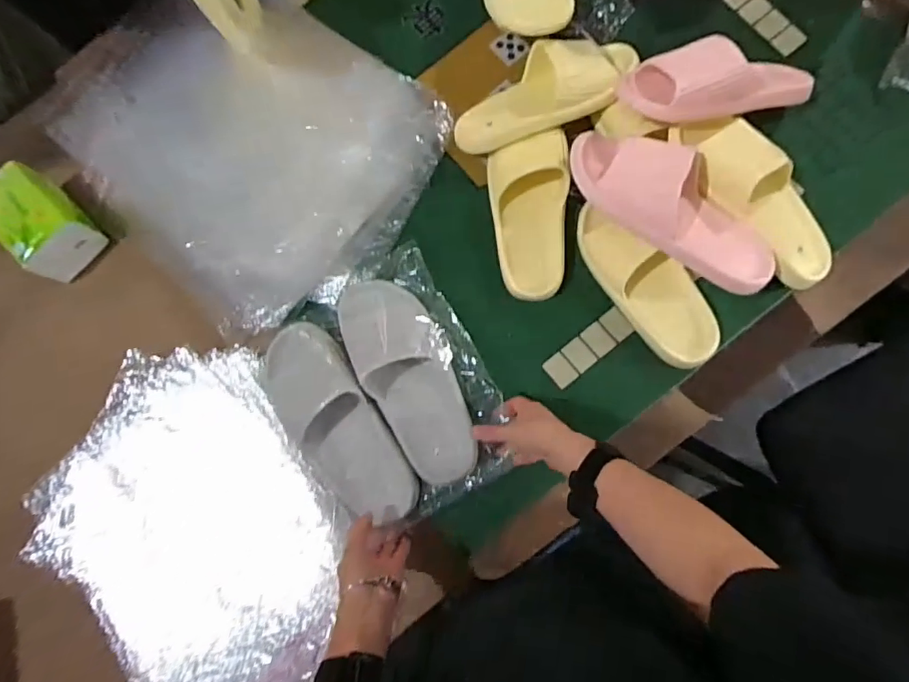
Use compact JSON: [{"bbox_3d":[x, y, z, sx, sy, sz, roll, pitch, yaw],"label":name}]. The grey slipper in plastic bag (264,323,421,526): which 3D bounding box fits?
[{"bbox_3d":[-0.147,0.102,0.662,0.106,0.058,0.267,-35,86,1],"label":"grey slipper in plastic bag"}]

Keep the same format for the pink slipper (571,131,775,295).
[{"bbox_3d":[0.250,-0.155,0.613,0.260,0.076,0.112,32,87,9],"label":"pink slipper"}]

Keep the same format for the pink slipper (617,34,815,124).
[{"bbox_3d":[0.316,-0.304,0.632,0.235,0.069,0.088,-10,81,-15],"label":"pink slipper"}]

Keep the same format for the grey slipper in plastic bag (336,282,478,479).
[{"bbox_3d":[-0.053,0.039,0.663,0.104,0.057,0.268,-28,84,2],"label":"grey slipper in plastic bag"}]

